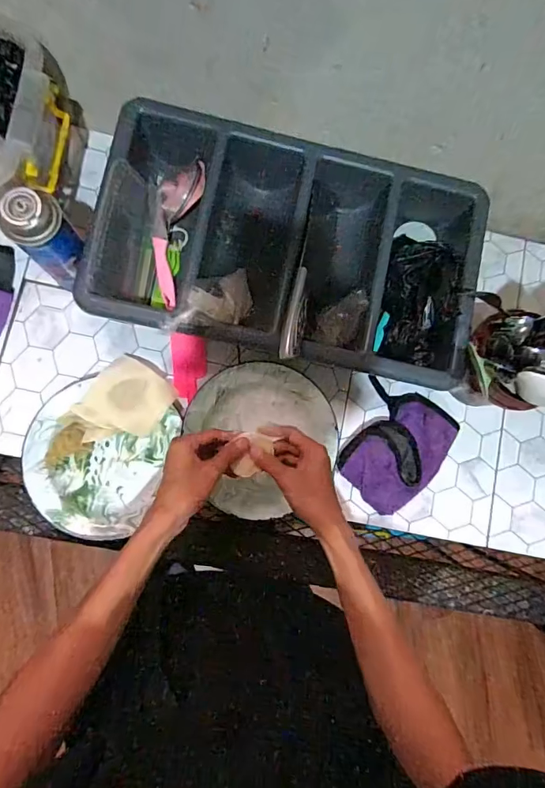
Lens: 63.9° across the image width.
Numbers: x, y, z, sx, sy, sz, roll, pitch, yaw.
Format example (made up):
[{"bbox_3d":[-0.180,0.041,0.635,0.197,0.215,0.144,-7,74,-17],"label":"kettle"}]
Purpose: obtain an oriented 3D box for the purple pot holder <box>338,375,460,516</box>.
[{"bbox_3d":[0.186,0.083,0.643,0.147,0.035,0.177,23,81,-3],"label":"purple pot holder"}]

